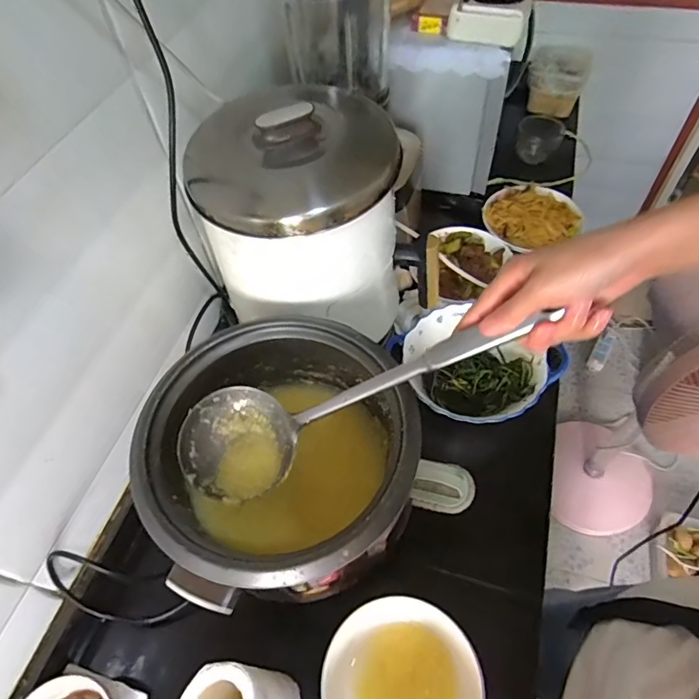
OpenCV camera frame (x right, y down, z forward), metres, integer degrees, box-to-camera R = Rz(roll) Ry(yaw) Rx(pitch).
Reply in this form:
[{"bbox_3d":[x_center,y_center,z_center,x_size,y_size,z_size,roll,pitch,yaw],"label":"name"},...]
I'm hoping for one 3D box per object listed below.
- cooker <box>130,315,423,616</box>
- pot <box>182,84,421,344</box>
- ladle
[{"bbox_3d":[-0.065,0.141,0.566,0.261,0.231,0.269,-2,55,3],"label":"cooker"},{"bbox_3d":[-0.053,-0.150,0.625,0.230,0.301,0.219,-2,55,3],"label":"pot"},{"bbox_3d":[-0.004,0.044,0.430,0.340,0.074,0.094,-25,50,26],"label":"ladle"}]

